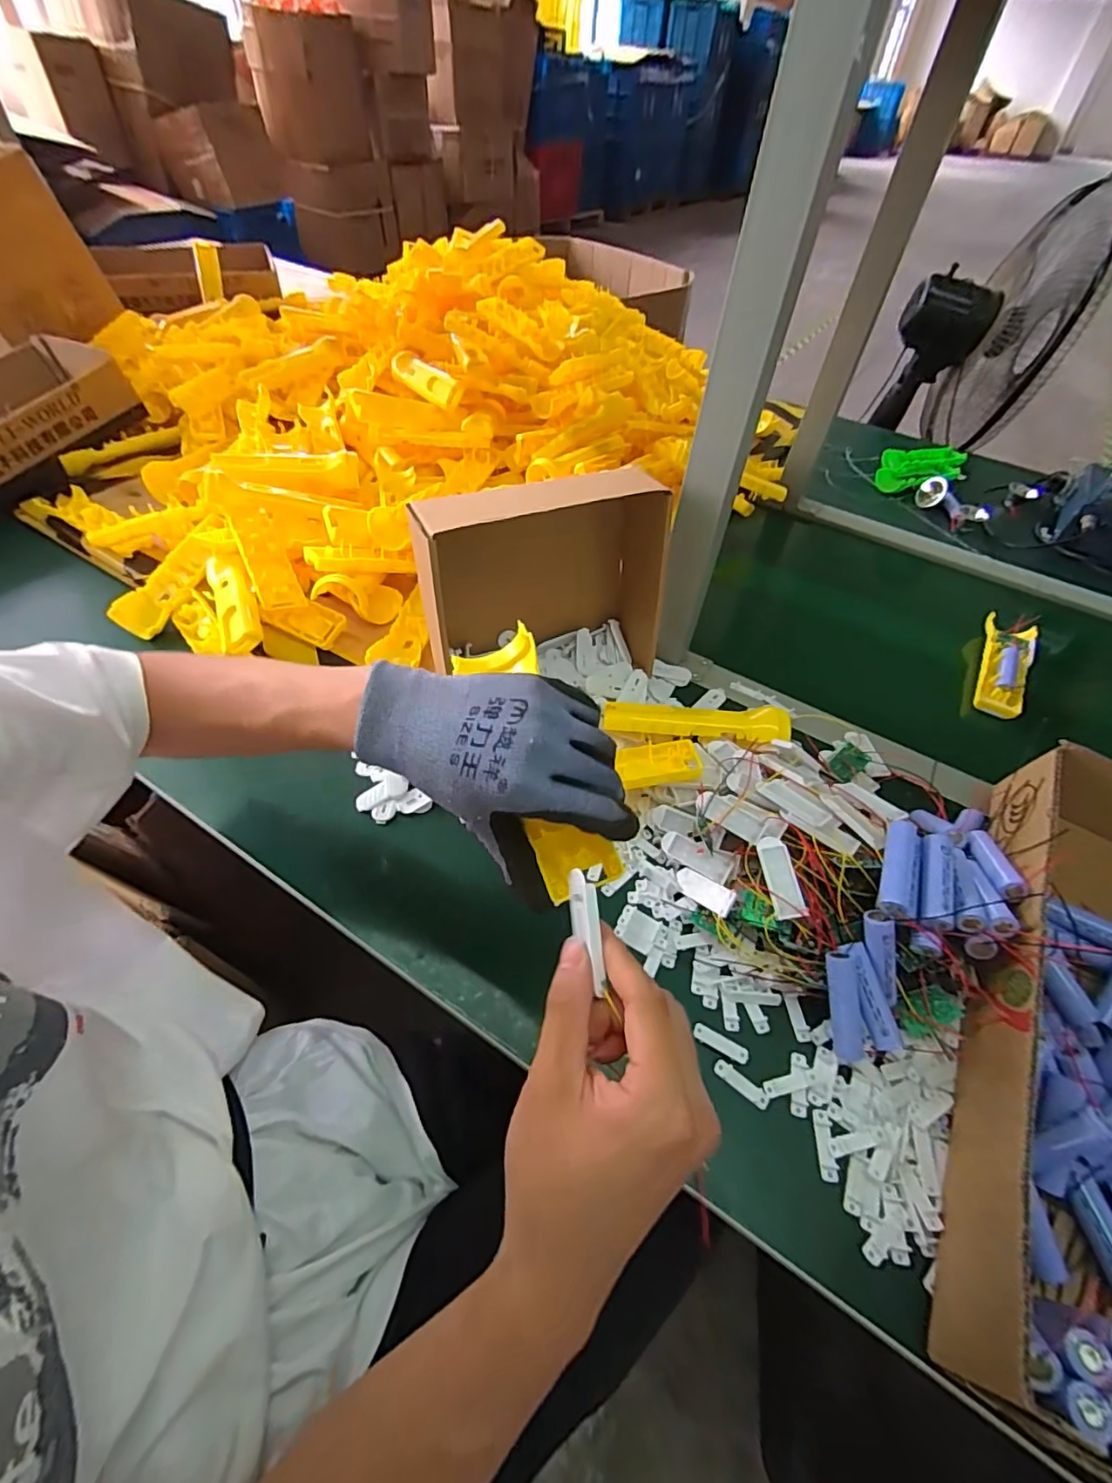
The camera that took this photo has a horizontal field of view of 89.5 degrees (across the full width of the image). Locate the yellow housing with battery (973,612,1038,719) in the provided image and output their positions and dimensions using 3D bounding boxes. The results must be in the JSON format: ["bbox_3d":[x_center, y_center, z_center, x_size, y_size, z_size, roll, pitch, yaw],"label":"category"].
[{"bbox_3d":[0.505,-0.088,0.632,0.051,0.028,0.156,25,54,16],"label":"yellow housing with battery"}]

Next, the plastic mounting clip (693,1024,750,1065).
[{"bbox_3d":[0.114,0.208,0.386,0.039,0.004,0.011,26,54,17],"label":"plastic mounting clip"}]

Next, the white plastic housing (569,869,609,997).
[{"bbox_3d":[0.015,0.090,0.267,0.012,0.011,0.057,-9,71,-11],"label":"white plastic housing"}]

